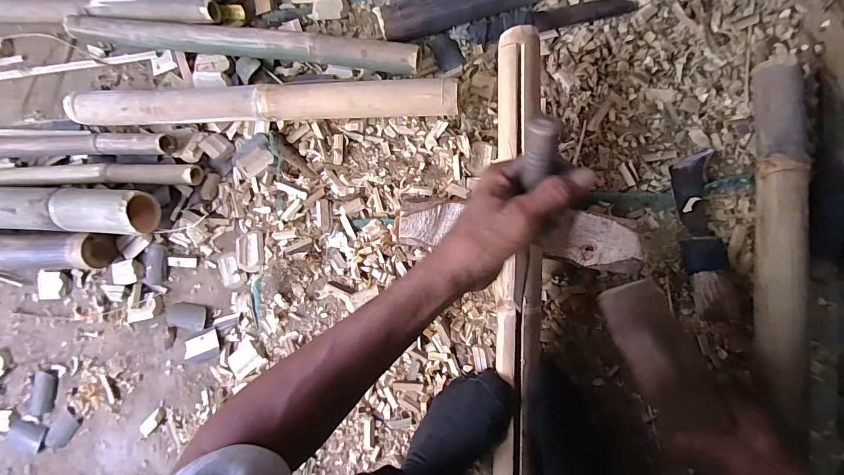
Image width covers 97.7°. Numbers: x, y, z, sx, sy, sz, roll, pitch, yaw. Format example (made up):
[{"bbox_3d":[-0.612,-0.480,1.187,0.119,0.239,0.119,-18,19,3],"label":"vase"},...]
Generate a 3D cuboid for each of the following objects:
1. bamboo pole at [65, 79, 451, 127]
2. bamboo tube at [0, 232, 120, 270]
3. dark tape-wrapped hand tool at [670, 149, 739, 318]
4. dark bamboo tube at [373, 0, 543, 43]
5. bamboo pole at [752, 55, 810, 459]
[{"bbox_3d":[-0.271,-0.215,0.606,0.655,0.064,0.058,0,83,7],"label":"bamboo pole"},{"bbox_3d":[-0.707,0.023,0.646,0.346,0.070,0.062,-1,83,7],"label":"bamboo tube"},{"bbox_3d":[0.393,-0.009,0.512,0.057,0.040,0.241,-1,83,7],"label":"dark tape-wrapped hand tool"},{"bbox_3d":[0.067,-0.368,0.587,0.272,0.056,0.054,-15,82,5],"label":"dark bamboo tube"},{"bbox_3d":[0.473,-0.001,0.490,0.042,0.055,0.487,4,84,8],"label":"bamboo pole"}]

